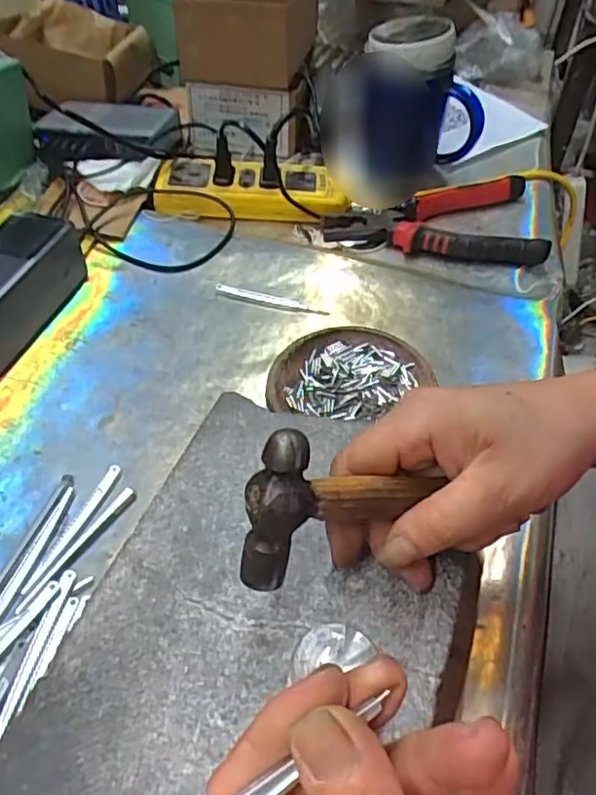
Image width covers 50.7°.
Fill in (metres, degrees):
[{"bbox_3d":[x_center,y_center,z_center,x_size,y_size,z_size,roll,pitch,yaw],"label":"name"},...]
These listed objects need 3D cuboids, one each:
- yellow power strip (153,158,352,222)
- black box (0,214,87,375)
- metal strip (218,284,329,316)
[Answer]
[{"bbox_3d":[-0.045,-0.198,0.588,0.171,0.028,0.057,1,49,-1],"label":"yellow power strip"},{"bbox_3d":[-0.218,-0.080,0.461,0.058,0.057,0.126,15,51,11],"label":"black box"},{"bbox_3d":[-0.022,-0.079,0.498,0.092,0.005,0.009,15,50,11],"label":"metal strip"}]

